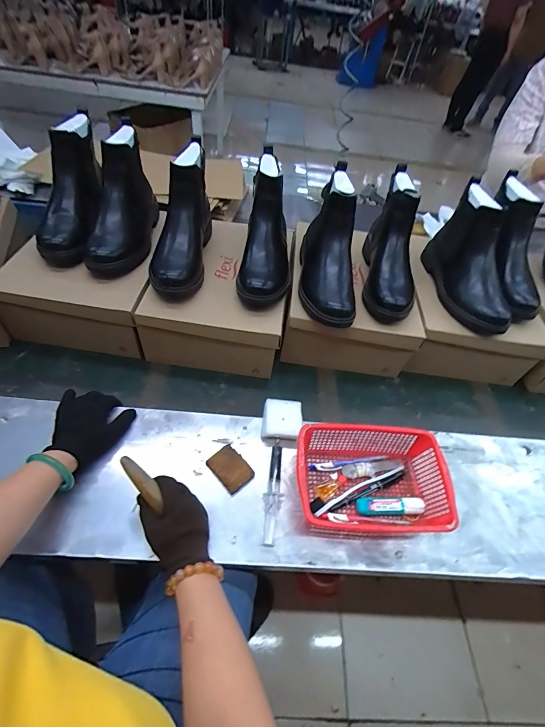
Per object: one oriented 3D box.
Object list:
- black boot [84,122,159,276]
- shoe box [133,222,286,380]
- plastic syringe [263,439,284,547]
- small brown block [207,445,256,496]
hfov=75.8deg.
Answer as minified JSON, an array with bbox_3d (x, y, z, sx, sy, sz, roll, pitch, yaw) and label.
[{"bbox_3d":[-0.285,-0.299,0.654,0.107,0.169,0.238,-1,52,-9],"label":"black boot"},{"bbox_3d":[-0.100,-0.143,0.739,0.248,0.137,0.305,9,51,-1],"label":"shoe box"},{"bbox_3d":[0.001,0.193,0.537,0.025,0.017,0.157,7,51,-3],"label":"plastic syringe"},{"bbox_3d":[-0.066,0.165,0.551,0.050,0.014,0.067,-32,62,-29],"label":"small brown block"}]

